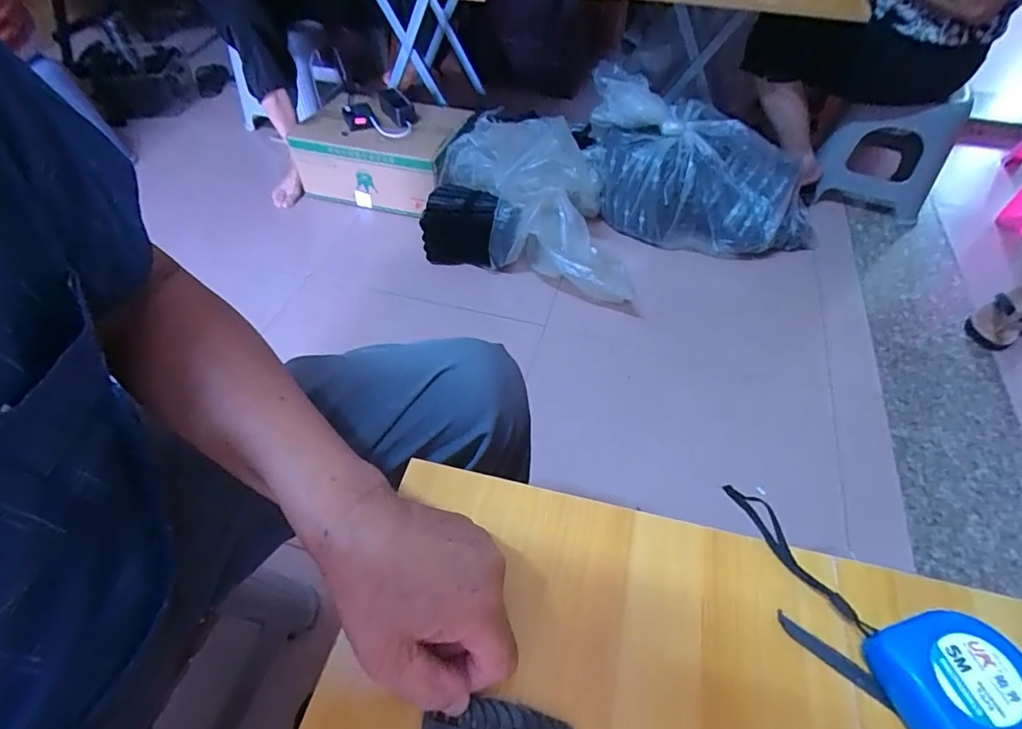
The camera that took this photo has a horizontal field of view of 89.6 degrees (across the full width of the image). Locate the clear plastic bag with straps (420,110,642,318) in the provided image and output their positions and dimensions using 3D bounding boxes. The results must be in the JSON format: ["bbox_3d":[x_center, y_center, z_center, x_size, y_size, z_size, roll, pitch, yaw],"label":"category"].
[{"bbox_3d":[0.071,-0.397,1.249,0.551,0.244,0.349,17,53,14],"label":"clear plastic bag with straps"}]

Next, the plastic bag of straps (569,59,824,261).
[{"bbox_3d":[0.471,-0.475,1.276,0.580,0.309,0.252,10,51,8],"label":"plastic bag of straps"}]

